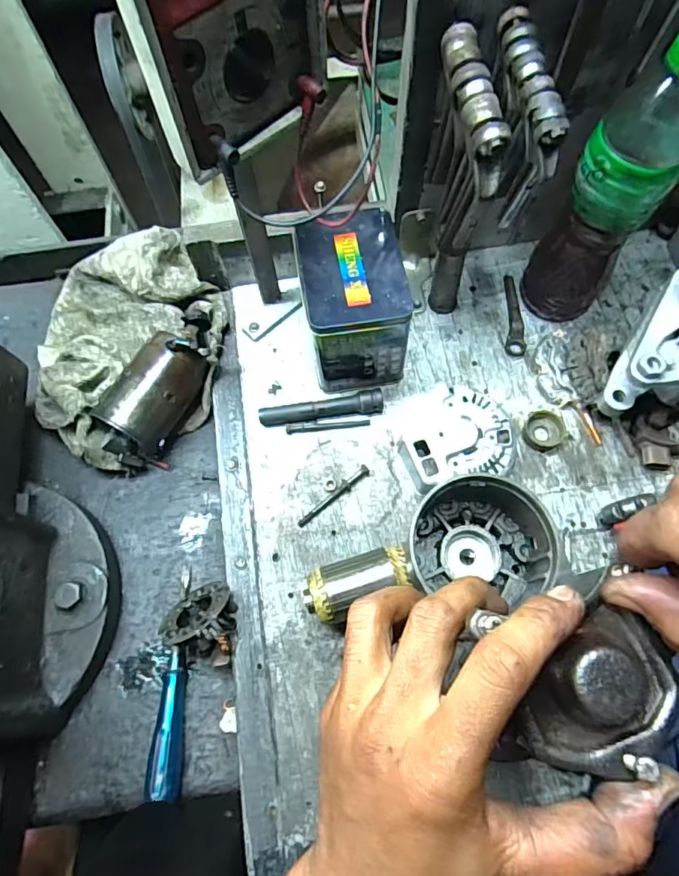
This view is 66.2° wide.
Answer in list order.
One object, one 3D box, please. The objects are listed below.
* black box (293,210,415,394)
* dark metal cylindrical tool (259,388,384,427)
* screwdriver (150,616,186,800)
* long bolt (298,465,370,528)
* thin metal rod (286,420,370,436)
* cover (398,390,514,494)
[{"bbox_3d":[0.014,-0.131,0.522,0.093,0.127,0.123,-9,69,-2],"label":"black box"},{"bbox_3d":[-0.019,-0.029,0.540,0.127,0.023,0.022,-9,69,-2],"label":"dark metal cylindrical tool"},{"bbox_3d":[-0.150,0.216,0.473,0.024,0.033,0.190,-1,68,1],"label":"screwdriver"},{"bbox_3d":[-0.005,0.057,0.510,0.087,0.010,0.010,-40,73,-13],"label":"long bolt"},{"bbox_3d":[-0.012,-0.014,0.542,0.087,0.008,0.010,-7,68,-1],"label":"thin metal rod"},{"bbox_3d":[0.116,0.003,0.515,0.110,0.037,0.100,-13,69,-4],"label":"cover"}]

